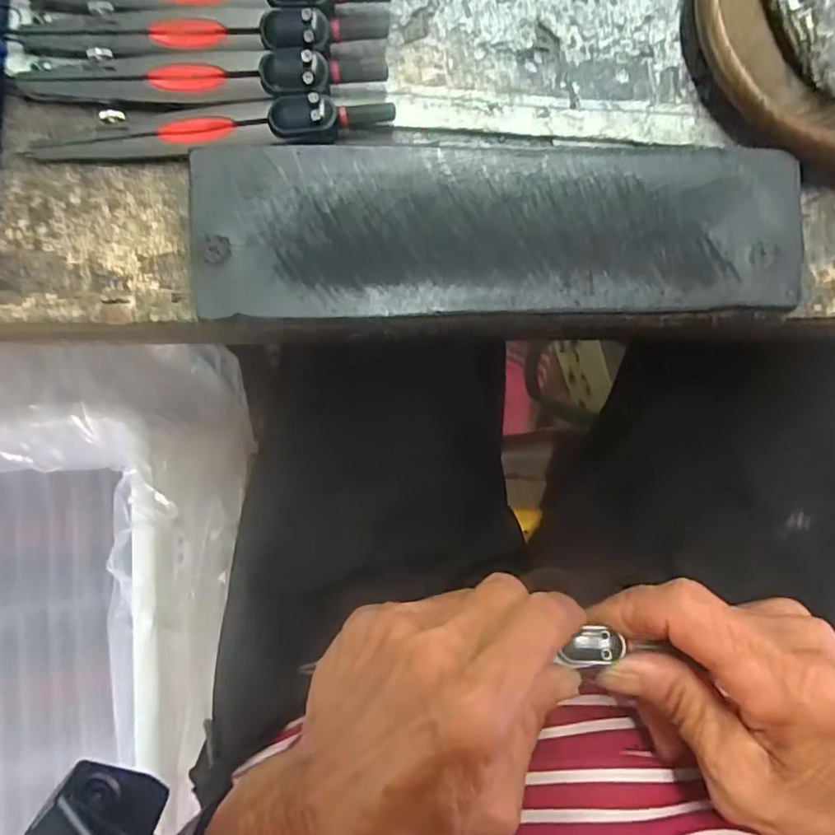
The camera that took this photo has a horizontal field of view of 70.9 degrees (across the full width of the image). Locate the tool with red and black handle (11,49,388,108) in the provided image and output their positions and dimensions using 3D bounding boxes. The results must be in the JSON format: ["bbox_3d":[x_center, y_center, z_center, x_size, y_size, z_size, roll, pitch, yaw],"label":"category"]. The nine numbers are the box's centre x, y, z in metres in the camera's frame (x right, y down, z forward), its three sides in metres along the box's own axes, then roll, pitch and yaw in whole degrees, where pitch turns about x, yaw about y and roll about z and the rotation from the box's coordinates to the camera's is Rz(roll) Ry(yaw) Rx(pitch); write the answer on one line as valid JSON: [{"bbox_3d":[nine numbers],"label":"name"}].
[{"bbox_3d":[-0.075,-0.115,0.203,0.124,0.013,0.014,-3,88,-3],"label":"tool with red and black handle"}]

